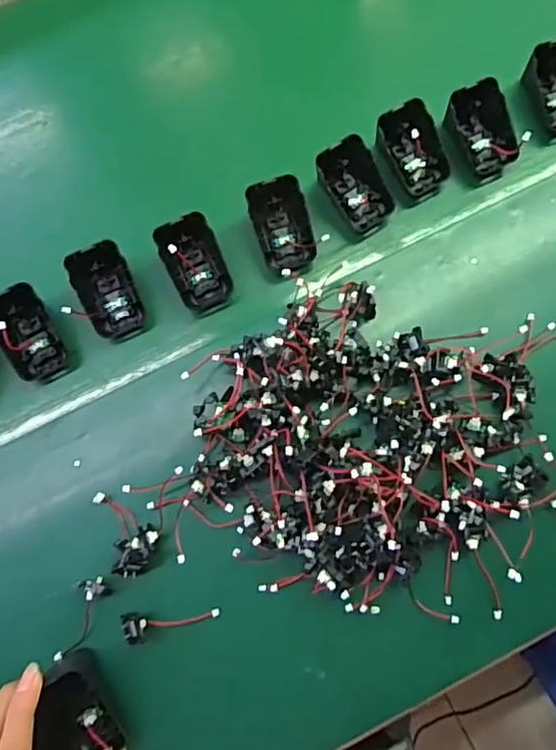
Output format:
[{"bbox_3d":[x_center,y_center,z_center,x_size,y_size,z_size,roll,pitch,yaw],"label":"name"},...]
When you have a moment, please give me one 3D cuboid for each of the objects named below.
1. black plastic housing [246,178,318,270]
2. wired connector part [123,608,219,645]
[{"bbox_3d":[0.004,-0.119,0.460,0.042,0.035,0.062,-17,76,-3],"label":"black plastic housing"},{"bbox_3d":[-0.077,0.179,0.407,0.070,0.014,0.021,-3,76,1],"label":"wired connector part"}]

